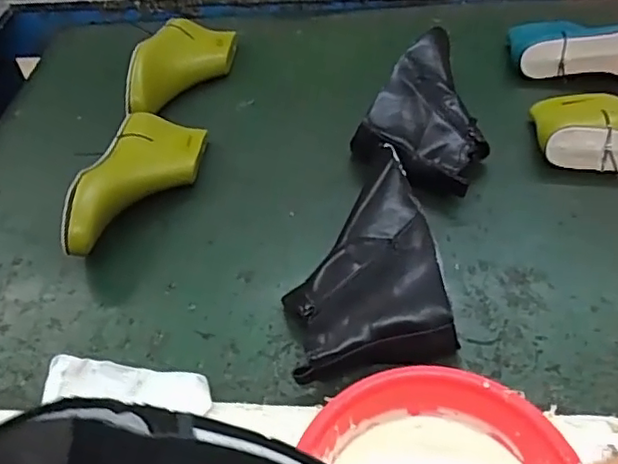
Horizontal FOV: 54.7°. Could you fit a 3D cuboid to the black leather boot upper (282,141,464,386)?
[{"bbox_3d":[0.046,0.041,0.575,0.150,0.091,0.174,-13,49,-6],"label":"black leather boot upper"}]

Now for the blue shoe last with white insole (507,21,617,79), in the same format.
[{"bbox_3d":[0.408,-0.254,0.817,0.253,0.070,0.098,6,50,11],"label":"blue shoe last with white insole"}]

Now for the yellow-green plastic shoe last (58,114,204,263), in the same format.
[{"bbox_3d":[-0.195,-0.058,0.699,0.100,0.081,0.224,4,49,9],"label":"yellow-green plastic shoe last"}]

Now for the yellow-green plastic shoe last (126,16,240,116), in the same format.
[{"bbox_3d":[-0.181,-0.237,0.860,0.107,0.078,0.228,2,49,8],"label":"yellow-green plastic shoe last"}]

